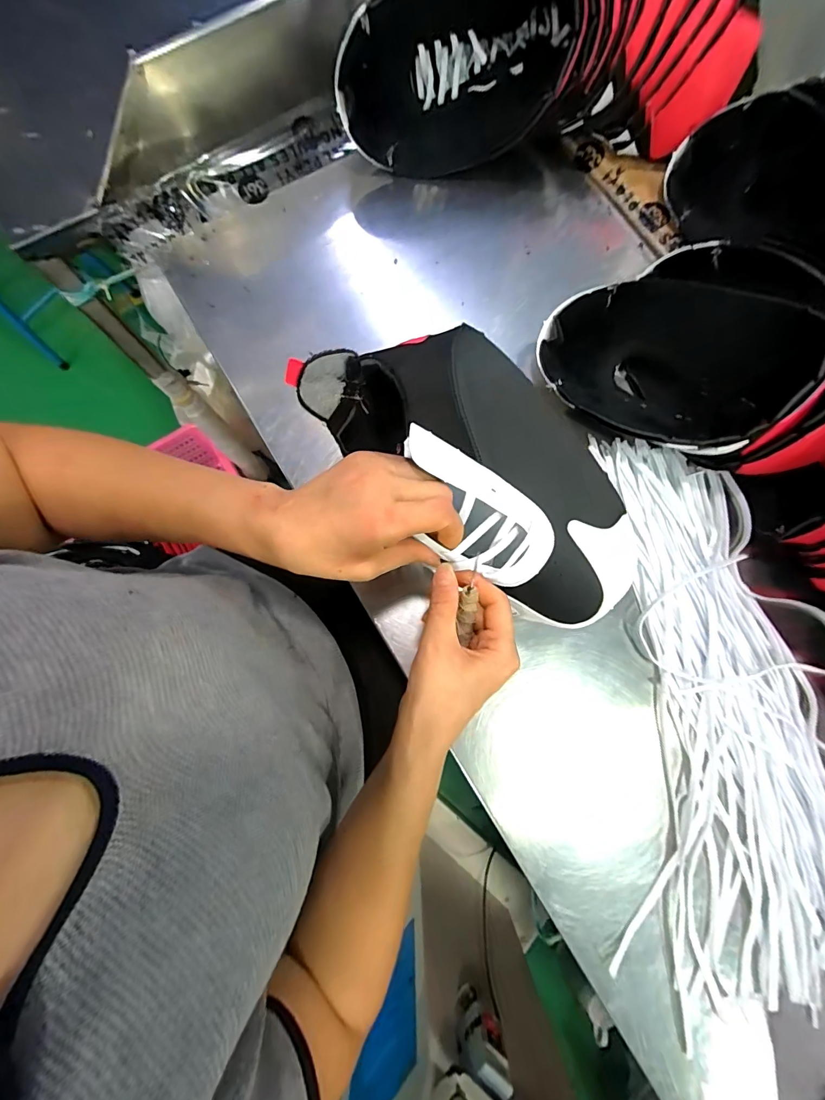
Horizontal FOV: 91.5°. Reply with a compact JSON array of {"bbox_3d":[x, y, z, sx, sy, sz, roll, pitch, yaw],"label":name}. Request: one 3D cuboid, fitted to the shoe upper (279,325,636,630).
[{"bbox_3d":[0.047,-0.052,0.282,0.252,0.095,0.117,42,81,-4],"label":"shoe upper"}]

